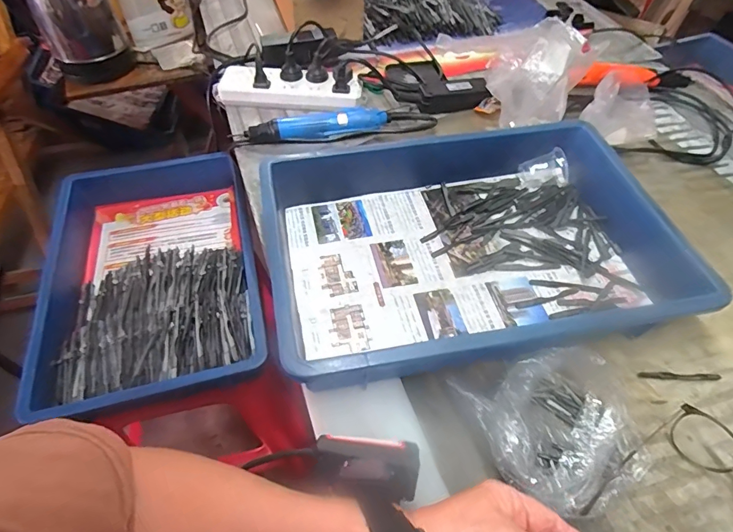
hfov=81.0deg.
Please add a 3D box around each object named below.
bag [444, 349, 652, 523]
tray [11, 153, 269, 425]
[{"bbox_3d":[0.172,0.144,0.380,0.146,0.058,0.129,-11,56,-10],"label":"bag"},{"bbox_3d":[-0.326,0.015,0.663,0.292,0.083,0.422,-14,55,-11],"label":"tray"}]

